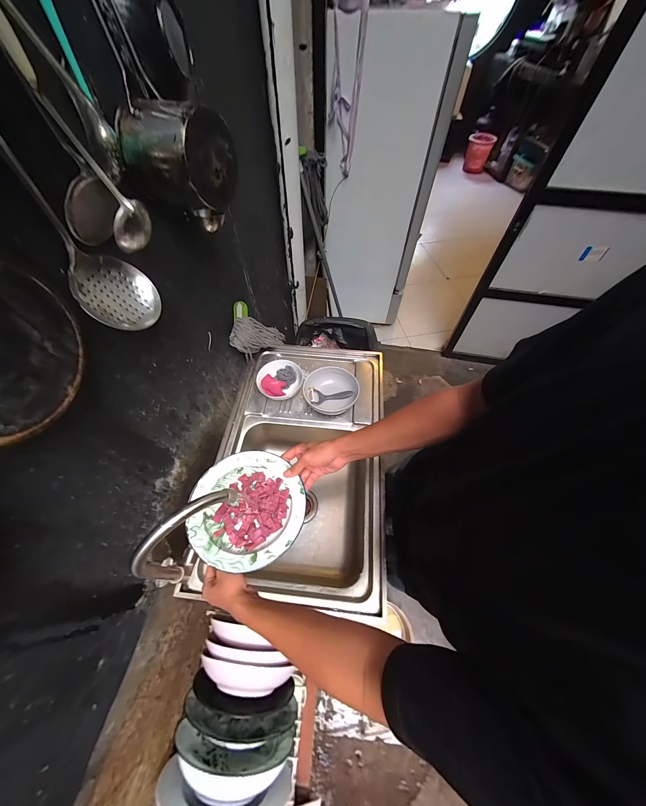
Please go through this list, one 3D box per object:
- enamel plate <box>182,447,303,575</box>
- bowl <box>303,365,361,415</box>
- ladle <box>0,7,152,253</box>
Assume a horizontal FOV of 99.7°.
[{"bbox_3d":[-0.140,0.196,0.524,0.203,0.036,0.205,0,58,0],"label":"enamel plate"},{"bbox_3d":[0.025,-0.037,0.892,0.170,0.055,0.159,0,58,0],"label":"bowl"},{"bbox_3d":[-0.270,-0.297,0.310,0.051,0.233,0.041,-24,62,-14],"label":"ladle"}]

